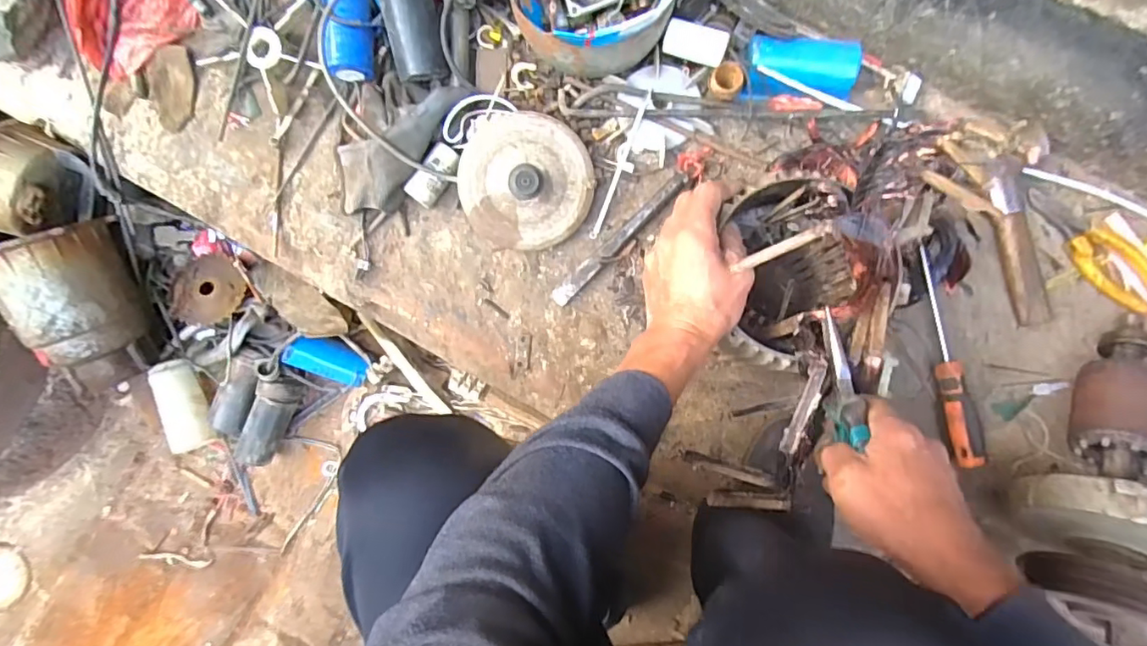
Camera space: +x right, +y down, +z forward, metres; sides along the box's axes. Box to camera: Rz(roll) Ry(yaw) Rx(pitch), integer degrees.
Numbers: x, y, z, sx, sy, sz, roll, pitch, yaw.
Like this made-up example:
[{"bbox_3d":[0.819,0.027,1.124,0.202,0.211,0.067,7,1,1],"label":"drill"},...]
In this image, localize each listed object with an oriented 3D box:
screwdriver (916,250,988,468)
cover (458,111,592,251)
[{"bbox_3d":[0.382,0.034,0.583,0.025,0.032,0.224,-10,84,2],"label":"screwdriver"},{"bbox_3d":[-0.052,-0.153,0.608,0.147,0.044,0.147,0,101,-2],"label":"cover"}]

